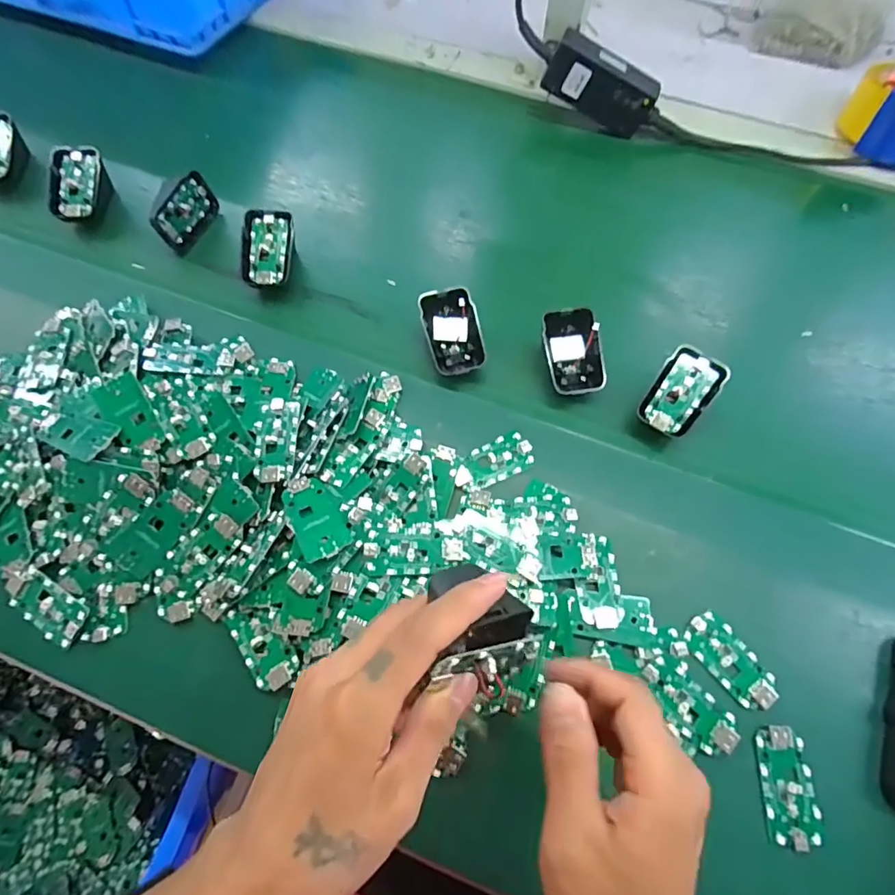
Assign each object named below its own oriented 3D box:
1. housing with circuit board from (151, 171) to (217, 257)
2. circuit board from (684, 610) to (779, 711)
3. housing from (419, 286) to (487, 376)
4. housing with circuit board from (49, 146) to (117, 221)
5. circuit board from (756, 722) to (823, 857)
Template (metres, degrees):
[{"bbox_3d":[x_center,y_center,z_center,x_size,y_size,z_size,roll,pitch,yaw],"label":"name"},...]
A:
[{"bbox_3d":[-0.246,-0.220,0.484,0.020,0.051,0.073,21,67,8],"label":"housing with circuit board"},{"bbox_3d":[0.189,0.142,0.342,0.032,0.004,0.064,-38,72,-17],"label":"circuit board"},{"bbox_3d":[0.005,-0.096,0.425,0.042,0.012,0.069,-15,94,3],"label":"housing"},{"bbox_3d":[-0.354,-0.246,0.497,0.045,0.048,0.070,12,66,4],"label":"housing with circuit board"},{"bbox_3d":[0.209,0.208,0.317,0.031,0.007,0.064,2,66,-1],"label":"circuit board"}]

